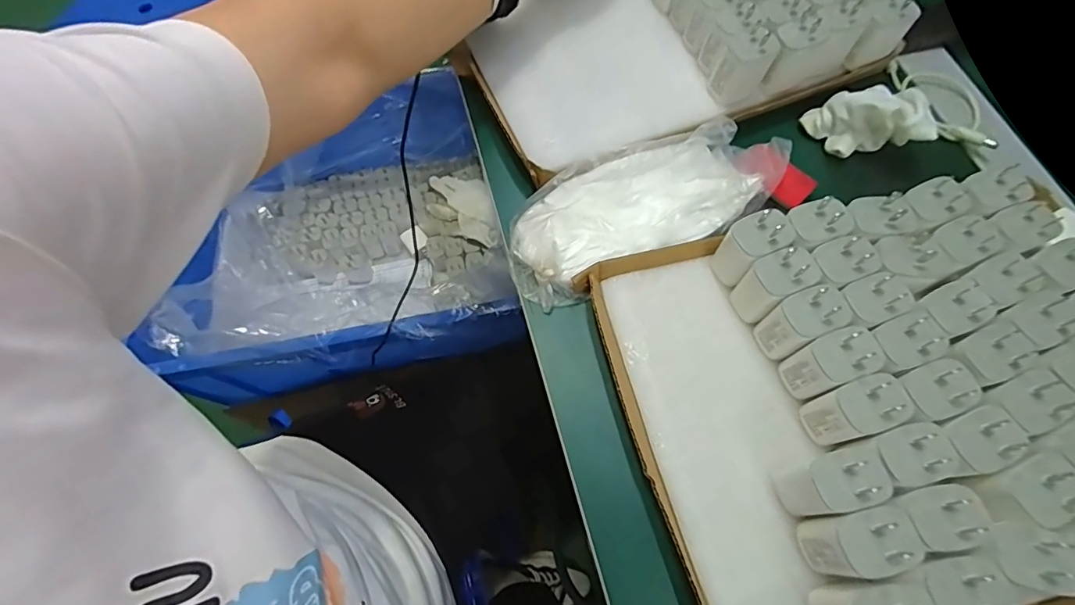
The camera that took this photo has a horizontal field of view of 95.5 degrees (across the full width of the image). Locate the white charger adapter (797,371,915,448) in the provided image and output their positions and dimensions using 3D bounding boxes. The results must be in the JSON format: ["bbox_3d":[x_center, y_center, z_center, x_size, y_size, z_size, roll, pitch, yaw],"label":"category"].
[{"bbox_3d":[0.187,0.063,0.287,0.041,0.044,0.029,-22,69,-8],"label":"white charger adapter"}]

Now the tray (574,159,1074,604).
[{"bbox_3d":[0.226,0.058,0.292,0.325,0.056,0.270,-13,68,-5],"label":"tray"}]

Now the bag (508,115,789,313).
[{"bbox_3d":[0.081,-0.081,0.369,0.221,0.028,0.099,-29,70,-11],"label":"bag"}]

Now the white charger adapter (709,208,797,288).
[{"bbox_3d":[0.148,-0.038,0.336,0.040,0.046,0.030,-24,69,-9],"label":"white charger adapter"}]

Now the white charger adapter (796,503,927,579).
[{"bbox_3d":[0.173,0.128,0.263,0.045,0.045,0.028,-13,68,-5],"label":"white charger adapter"}]

